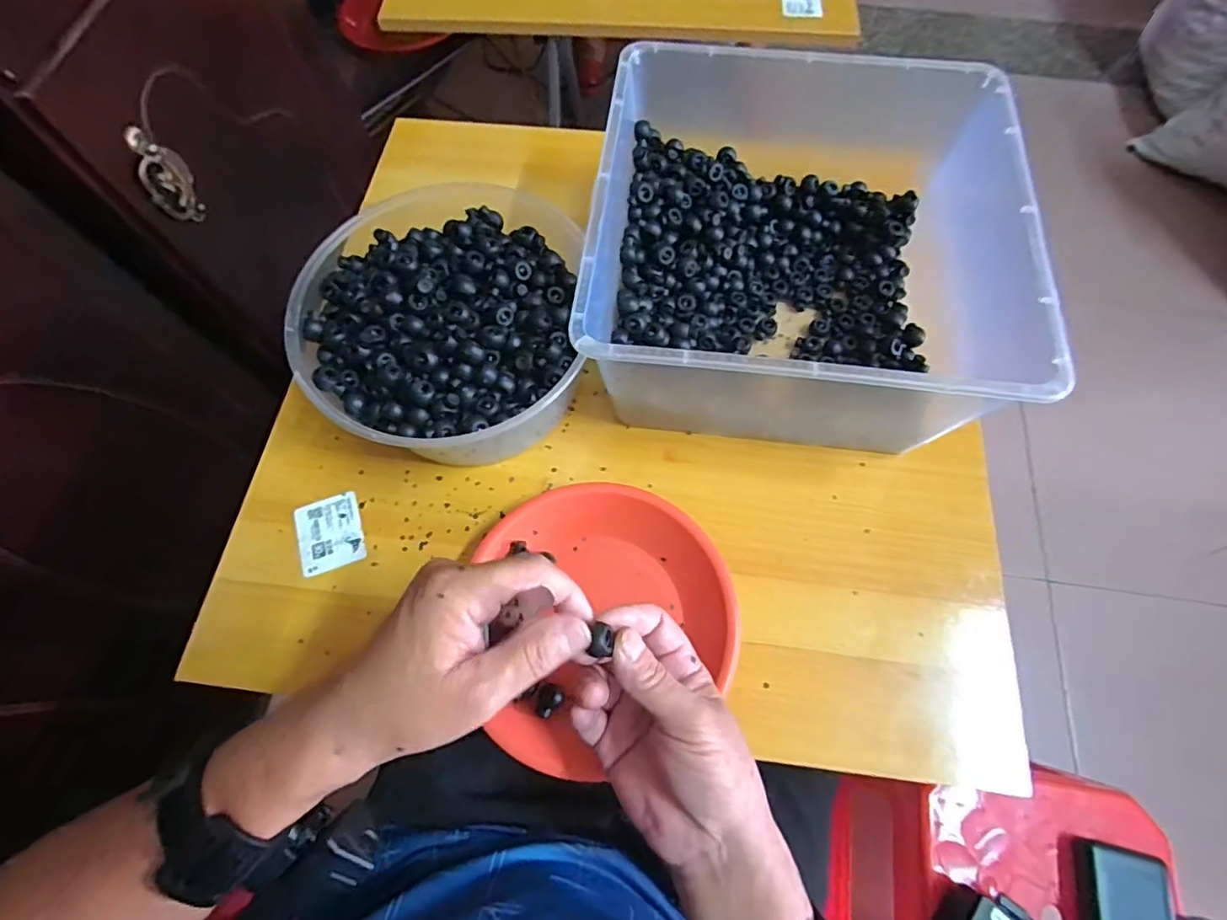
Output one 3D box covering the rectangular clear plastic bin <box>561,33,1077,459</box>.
[{"bbox_3d":[0.139,-0.158,0.455,0.299,0.143,0.292,7,67,3],"label":"rectangular clear plastic bin"}]

